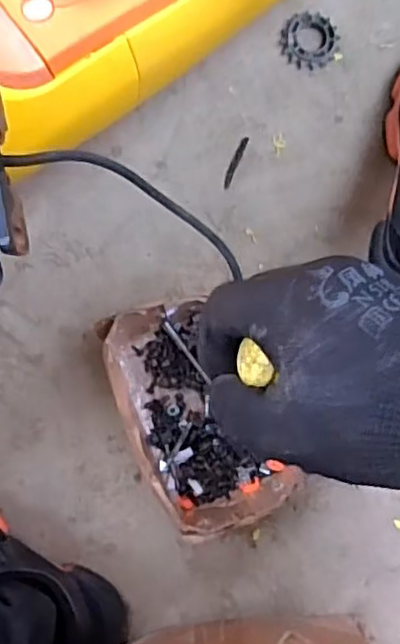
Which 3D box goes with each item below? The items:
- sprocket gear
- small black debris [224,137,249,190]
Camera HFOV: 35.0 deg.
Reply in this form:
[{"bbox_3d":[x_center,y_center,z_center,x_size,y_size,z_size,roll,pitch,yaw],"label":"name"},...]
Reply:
[{"bbox_3d":[0.122,-0.315,0.708,0.064,0.010,0.060,1,83,-3],"label":"sprocket gear"},{"bbox_3d":[0.039,-0.175,0.694,0.009,0.004,0.061,24,82,0],"label":"small black debris"}]

